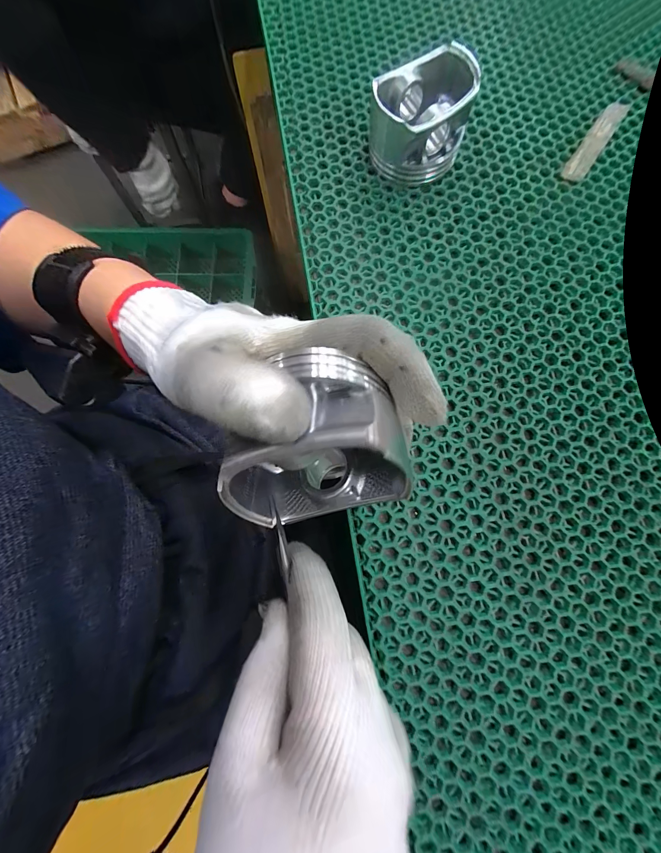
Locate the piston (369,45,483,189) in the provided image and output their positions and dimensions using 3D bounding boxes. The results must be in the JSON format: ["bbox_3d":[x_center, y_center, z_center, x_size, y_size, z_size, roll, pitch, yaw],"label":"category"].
[{"bbox_3d":[0.070,-0.245,0.247,0.073,0.051,0.073,8,79,2],"label":"piston"}]

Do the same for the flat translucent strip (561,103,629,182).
[{"bbox_3d":[0.232,-0.250,0.269,0.017,0.004,0.099,35,82,7],"label":"flat translucent strip"}]

